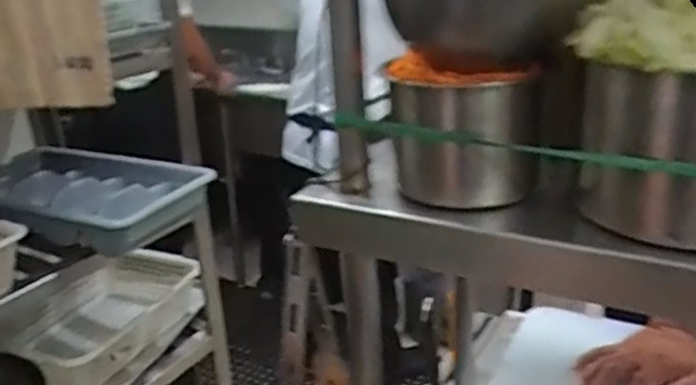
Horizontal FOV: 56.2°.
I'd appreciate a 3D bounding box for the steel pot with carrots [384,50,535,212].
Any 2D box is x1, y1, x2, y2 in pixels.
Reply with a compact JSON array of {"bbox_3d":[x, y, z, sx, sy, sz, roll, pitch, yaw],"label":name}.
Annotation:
[{"bbox_3d":[0.075,-0.044,0.456,0.085,0.094,0.075,-3,22,-1],"label":"steel pot with carrots"}]

